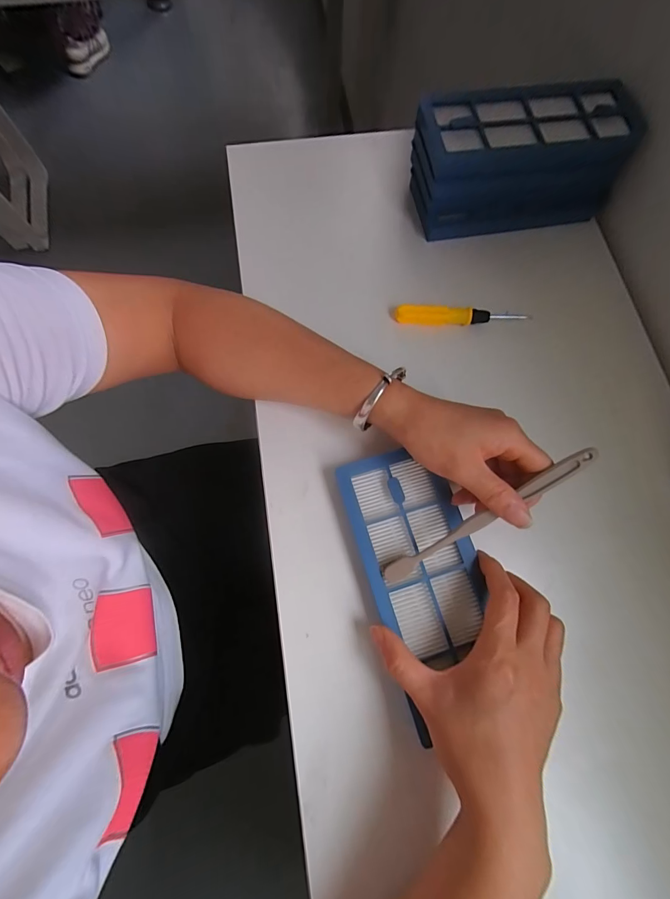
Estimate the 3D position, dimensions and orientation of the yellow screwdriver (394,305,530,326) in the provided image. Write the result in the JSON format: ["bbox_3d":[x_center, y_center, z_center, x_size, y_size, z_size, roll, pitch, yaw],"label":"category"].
[{"bbox_3d":[0.122,-0.130,0.363,0.124,0.014,0.013,3,74,0],"label":"yellow screwdriver"}]

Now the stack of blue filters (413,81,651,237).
[{"bbox_3d":[0.179,-0.294,0.377,0.193,0.077,0.098,-9,74,-3],"label":"stack of blue filters"}]

